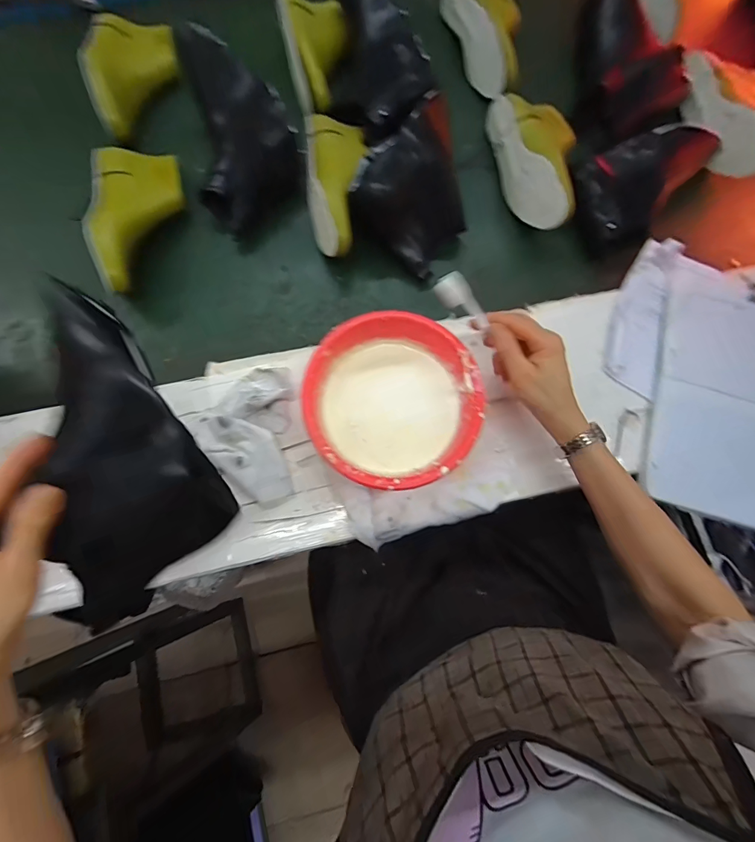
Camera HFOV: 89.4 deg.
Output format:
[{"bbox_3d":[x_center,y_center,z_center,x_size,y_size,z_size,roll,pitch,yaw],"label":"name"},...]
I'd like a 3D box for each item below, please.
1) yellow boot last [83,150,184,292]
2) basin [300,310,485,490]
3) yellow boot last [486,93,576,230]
[{"bbox_3d":[-0.325,-0.281,0.525,0.104,0.066,0.231,-13,78,-5],"label":"yellow boot last"},{"bbox_3d":[0.018,-0.017,0.436,0.184,0.083,0.180,0,77,-2],"label":"basin"},{"bbox_3d":[0.245,-0.388,0.563,0.106,0.066,0.237,-9,78,-4],"label":"yellow boot last"}]

